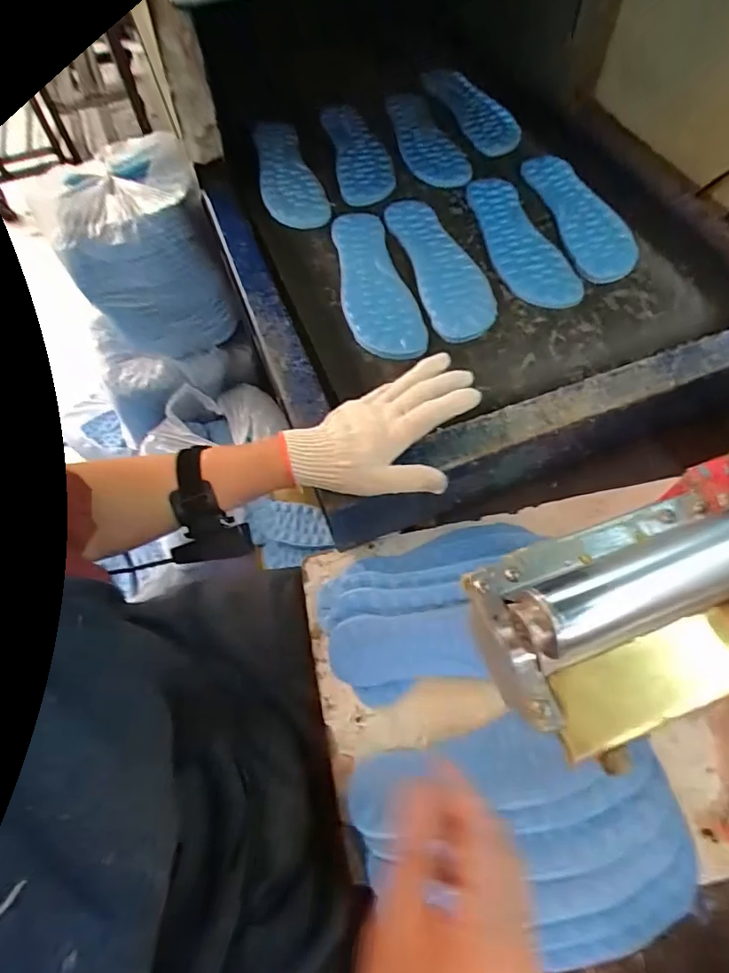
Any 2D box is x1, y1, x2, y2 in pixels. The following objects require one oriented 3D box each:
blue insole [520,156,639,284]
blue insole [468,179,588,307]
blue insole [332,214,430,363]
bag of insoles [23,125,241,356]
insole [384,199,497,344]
[{"bbox_3d":[0.279,-0.354,0.671,0.077,0.016,0.227,-12,61,-3],"label":"blue insole"},{"bbox_3d":[0.186,-0.311,0.641,0.080,0.013,0.235,-16,61,-6],"label":"blue insole"},{"bbox_3d":[0.007,-0.244,0.611,0.079,0.010,0.249,-15,61,-5],"label":"blue insole"},{"bbox_3d":[-0.394,-0.424,0.926,0.235,0.236,0.283,-19,61,-7],"label":"bag of insoles"},{"bbox_3d":[0.093,-0.270,0.626,0.083,0.009,0.241,-14,61,-5],"label":"insole"}]

